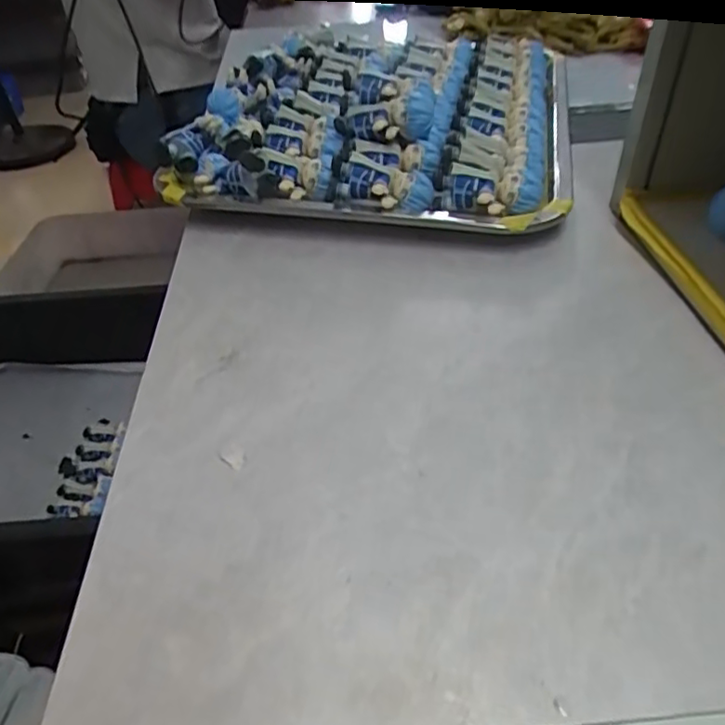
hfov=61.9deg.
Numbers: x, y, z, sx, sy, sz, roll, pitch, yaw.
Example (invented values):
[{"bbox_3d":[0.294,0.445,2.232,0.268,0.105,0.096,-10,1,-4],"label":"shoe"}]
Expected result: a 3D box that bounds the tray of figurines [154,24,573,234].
[{"bbox_3d":[0.019,-0.188,0.450,0.264,0.061,0.288,7,42,13],"label":"tray of figurines"}]

